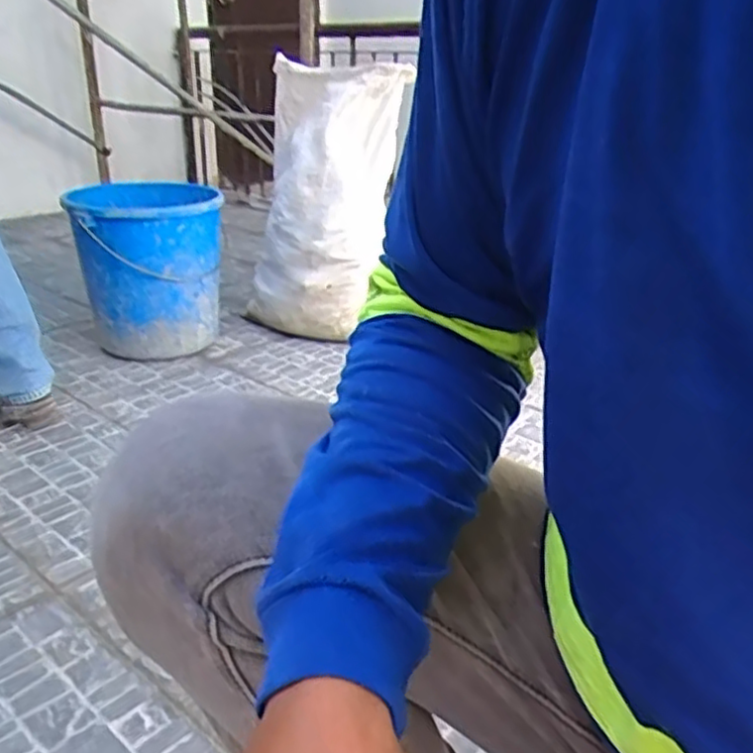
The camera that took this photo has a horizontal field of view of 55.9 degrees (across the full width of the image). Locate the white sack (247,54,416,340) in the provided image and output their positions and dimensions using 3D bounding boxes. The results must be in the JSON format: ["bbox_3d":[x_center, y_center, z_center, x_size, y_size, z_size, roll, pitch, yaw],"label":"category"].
[{"bbox_3d":[-0.122,-0.377,1.643,0.342,0.611,0.232,-2,24,-8],"label":"white sack"}]

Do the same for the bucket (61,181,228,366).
[{"bbox_3d":[-0.495,-0.227,1.593,0.288,0.375,0.288,1,24,-1],"label":"bucket"}]

